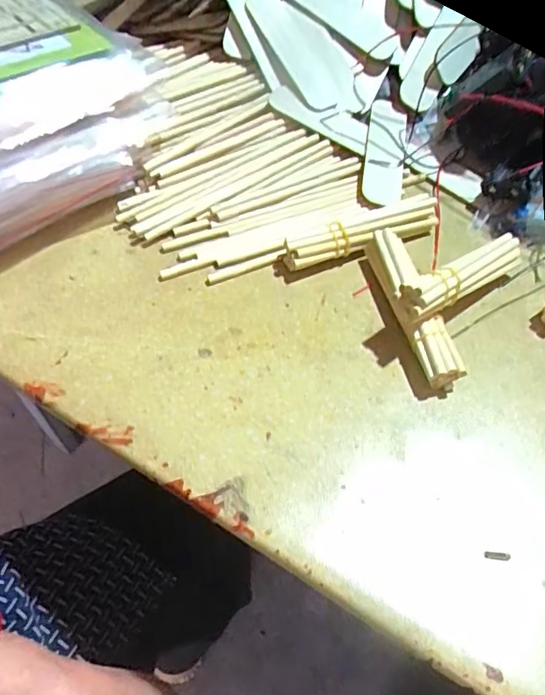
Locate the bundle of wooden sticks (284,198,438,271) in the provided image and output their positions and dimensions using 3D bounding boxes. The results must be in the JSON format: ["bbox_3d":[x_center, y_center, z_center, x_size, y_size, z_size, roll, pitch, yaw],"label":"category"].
[{"bbox_3d":[0.056,-0.069,0.318,0.105,0.017,0.015,-21,58,-16],"label":"bundle of wooden sticks"}]

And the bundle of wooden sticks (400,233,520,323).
[{"bbox_3d":[0.106,-0.039,0.281,0.101,0.019,0.016,-25,58,-34],"label":"bundle of wooden sticks"}]

